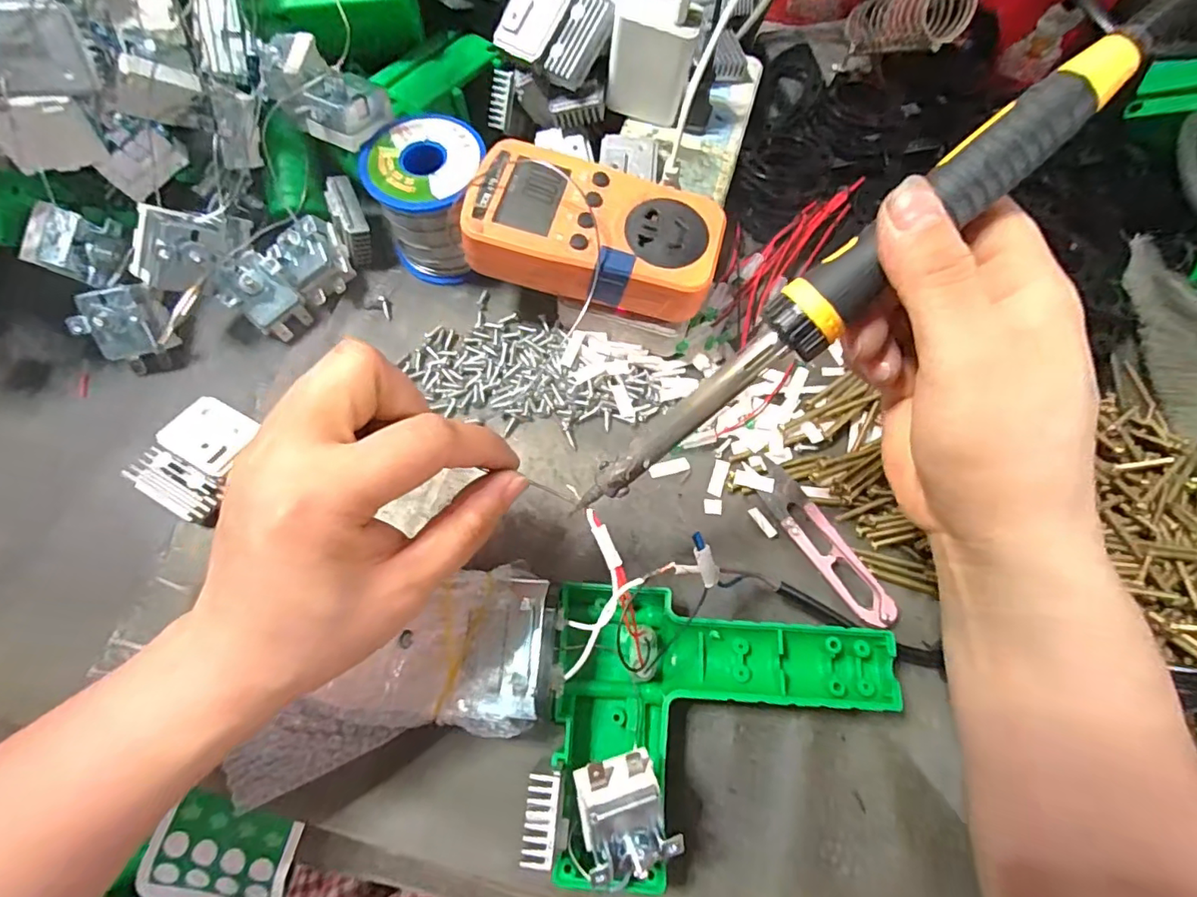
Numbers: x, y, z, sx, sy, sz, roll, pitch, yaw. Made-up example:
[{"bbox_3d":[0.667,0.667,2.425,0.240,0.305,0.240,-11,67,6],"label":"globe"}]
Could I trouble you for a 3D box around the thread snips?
[{"bbox_3d":[0.117,0.049,0.282,0.021,0.007,0.097,-35,76,-13],"label":"thread snips"}]

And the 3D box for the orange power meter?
[{"bbox_3d":[-0.002,-0.110,0.280,0.125,0.030,0.069,17,71,4],"label":"orange power meter"}]

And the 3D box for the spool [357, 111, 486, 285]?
[{"bbox_3d":[-0.095,-0.144,0.316,0.064,0.062,0.069,-13,72,-6],"label":"spool"}]

